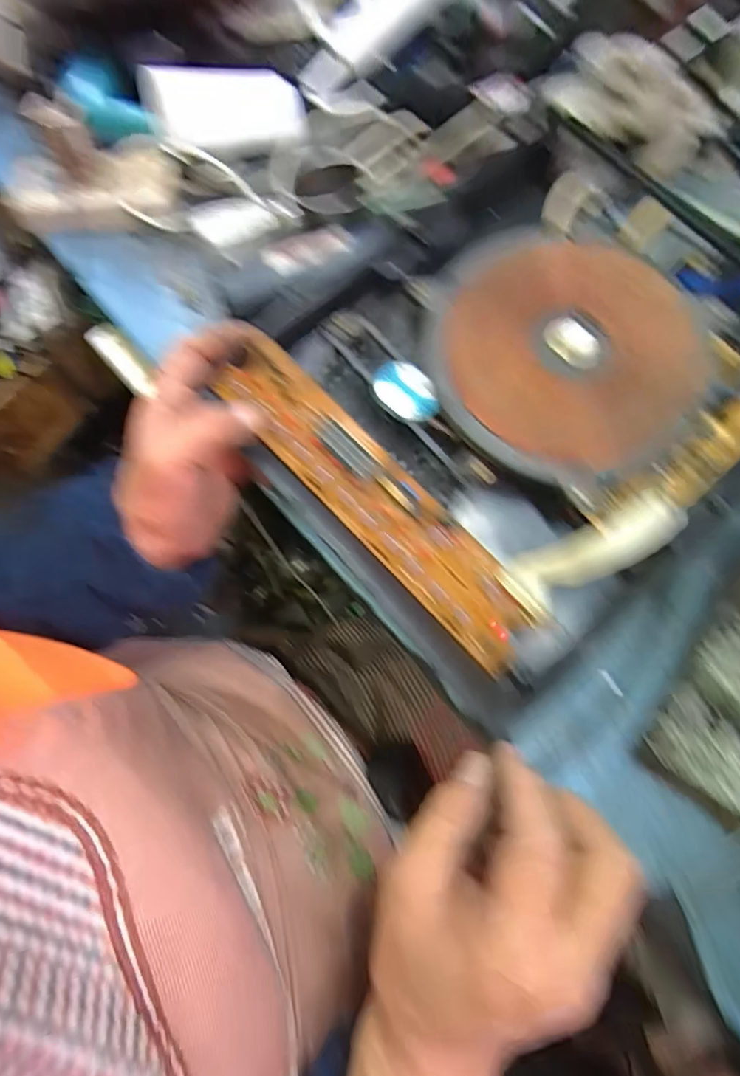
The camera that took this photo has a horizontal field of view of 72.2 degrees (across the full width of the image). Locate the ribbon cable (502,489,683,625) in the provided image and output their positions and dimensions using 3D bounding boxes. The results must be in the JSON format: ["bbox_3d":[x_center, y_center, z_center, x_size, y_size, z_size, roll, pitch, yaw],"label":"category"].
[{"bbox_3d":[0.129,0.009,0.289,0.105,0.019,0.036,-28,67,6],"label":"ribbon cable"}]

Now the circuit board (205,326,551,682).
[{"bbox_3d":[0.002,-0.021,0.311,0.053,0.008,0.238,-45,81,13],"label":"circuit board"}]

